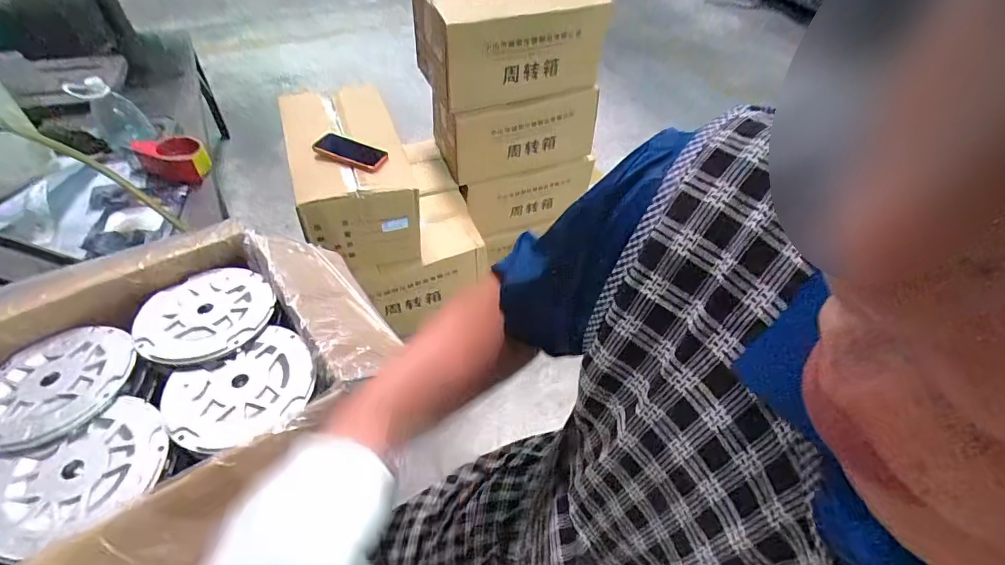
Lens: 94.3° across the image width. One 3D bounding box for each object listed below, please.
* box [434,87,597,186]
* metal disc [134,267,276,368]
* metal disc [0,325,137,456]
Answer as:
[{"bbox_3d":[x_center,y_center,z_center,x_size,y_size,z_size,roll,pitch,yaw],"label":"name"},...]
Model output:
[{"bbox_3d":[0.032,-0.479,1.347,0.419,0.236,0.267,-12,53,-12],"label":"box"},{"bbox_3d":[-0.326,0.033,0.514,0.133,0.014,0.130,2,51,-2],"label":"metal disc"},{"bbox_3d":[-0.436,0.096,0.453,0.123,0.014,0.134,2,51,-2],"label":"metal disc"}]

